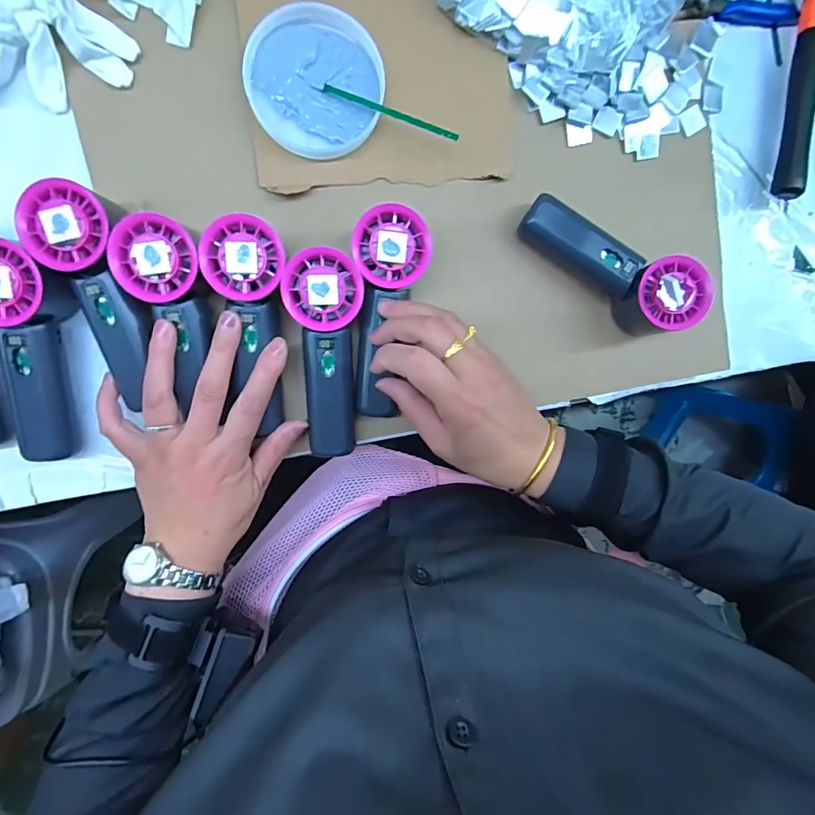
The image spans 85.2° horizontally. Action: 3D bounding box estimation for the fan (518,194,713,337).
[{"bbox_3d":[0.162,-0.112,0.366,0.152,0.048,0.063,33,92,4],"label":"fan"}]

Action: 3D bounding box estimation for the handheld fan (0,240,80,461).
[{"bbox_3d":[-0.276,-0.035,0.321,0.059,0.053,0.154,4,97,-7],"label":"handheld fan"}]

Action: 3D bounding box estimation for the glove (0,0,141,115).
[{"bbox_3d":[-0.248,-0.258,0.303,0.102,0.035,0.099,14,95,-8],"label":"glove"}]

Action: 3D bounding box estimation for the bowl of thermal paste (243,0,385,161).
[{"bbox_3d":[-0.069,-0.244,0.335,0.098,0.015,0.098,-1,97,-7],"label":"bowl of thermal paste"}]

